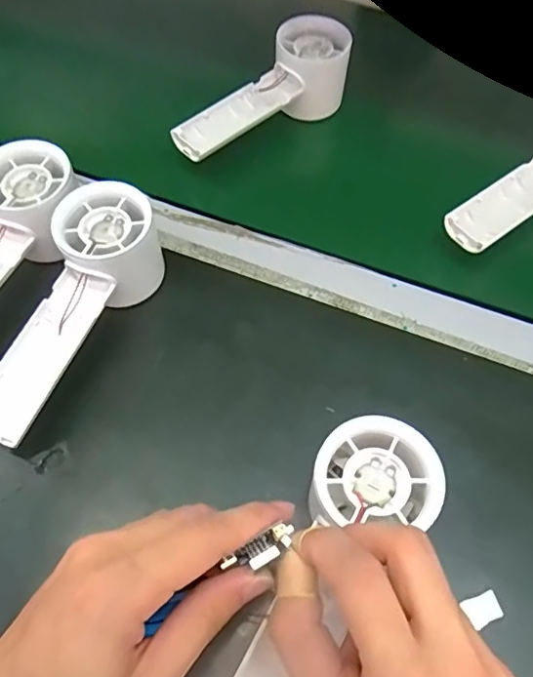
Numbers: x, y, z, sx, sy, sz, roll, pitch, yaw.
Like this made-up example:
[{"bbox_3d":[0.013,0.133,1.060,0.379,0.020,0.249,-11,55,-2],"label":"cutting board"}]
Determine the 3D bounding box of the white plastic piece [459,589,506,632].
[{"bbox_3d":[0.106,0.133,0.267,0.017,0.004,0.014,-22,52,-7],"label":"white plastic piece"}]

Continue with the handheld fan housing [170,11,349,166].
[{"bbox_3d":[-0.006,-0.188,0.418,0.153,0.054,0.048,-34,66,-18],"label":"handheld fan housing"}]

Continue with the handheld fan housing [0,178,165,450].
[{"bbox_3d":[-0.119,-0.016,0.317,0.051,0.056,0.155,25,63,13],"label":"handheld fan housing"}]

